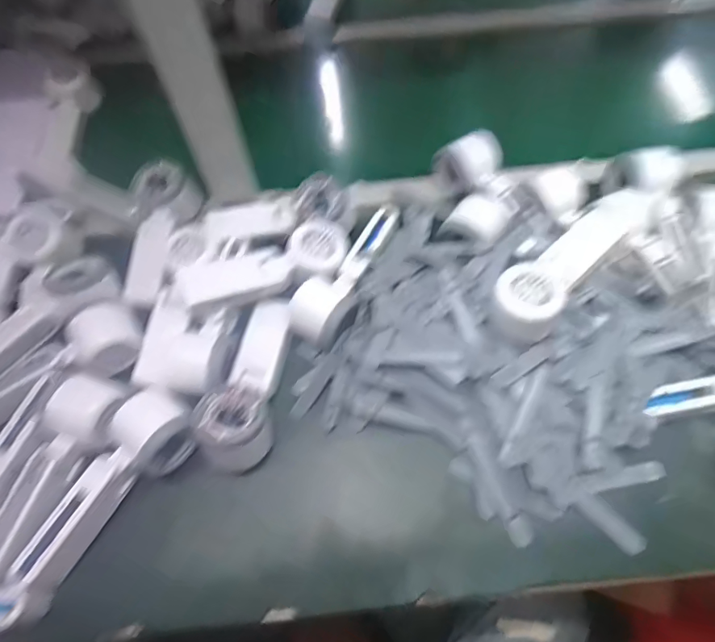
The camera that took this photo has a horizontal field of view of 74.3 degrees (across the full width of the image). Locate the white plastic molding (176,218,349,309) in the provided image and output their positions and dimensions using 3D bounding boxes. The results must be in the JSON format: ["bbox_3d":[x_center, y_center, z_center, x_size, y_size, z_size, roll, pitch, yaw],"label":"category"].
[{"bbox_3d":[-0.092,-0.056,0.470,0.165,0.032,0.055,-21,61,-8],"label":"white plastic molding"}]

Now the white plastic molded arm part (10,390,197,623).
[{"bbox_3d":[-0.208,0.137,0.389,0.055,0.049,0.171,31,67,19],"label":"white plastic molded arm part"}]

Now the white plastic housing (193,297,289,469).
[{"bbox_3d":[-0.102,0.053,0.433,0.062,0.057,0.167,3,61,6],"label":"white plastic housing"}]

